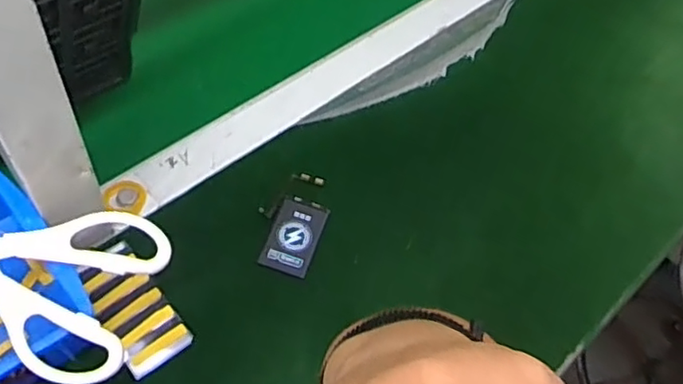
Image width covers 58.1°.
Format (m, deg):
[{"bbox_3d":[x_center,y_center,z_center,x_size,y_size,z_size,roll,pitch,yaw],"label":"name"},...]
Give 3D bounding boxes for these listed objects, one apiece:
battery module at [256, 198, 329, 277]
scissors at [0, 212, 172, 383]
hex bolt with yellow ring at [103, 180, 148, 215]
[{"bbox_3d":[-0.037,0.033,0.483,0.038,0.004,0.065,17,58,6],"label":"battery module"},{"bbox_3d":[-0.206,0.043,0.371,0.184,0.014,0.101,18,57,2],"label":"scissors"},{"bbox_3d":[-0.168,0.004,0.481,0.031,0.008,0.032,5,57,-2],"label":"hex bolt with yellow ring"}]

